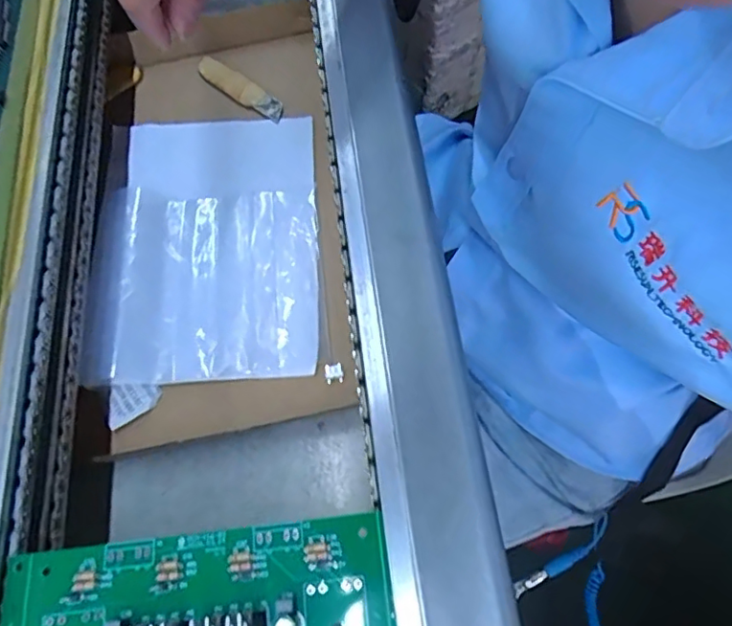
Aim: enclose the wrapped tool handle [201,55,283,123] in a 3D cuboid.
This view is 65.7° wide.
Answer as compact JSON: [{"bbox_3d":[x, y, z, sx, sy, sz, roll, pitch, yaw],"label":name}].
[{"bbox_3d":[-0.109,-0.194,0.485,0.099,0.005,0.021,37,72,17],"label":"wrapped tool handle"}]

